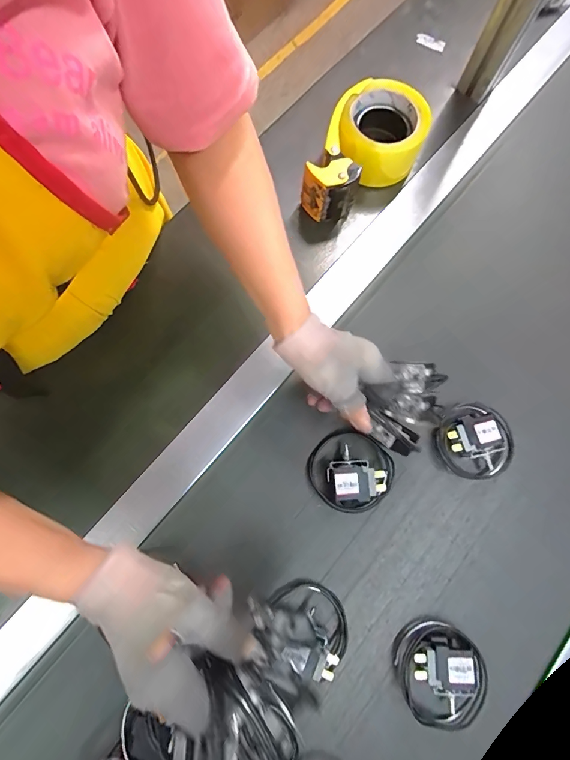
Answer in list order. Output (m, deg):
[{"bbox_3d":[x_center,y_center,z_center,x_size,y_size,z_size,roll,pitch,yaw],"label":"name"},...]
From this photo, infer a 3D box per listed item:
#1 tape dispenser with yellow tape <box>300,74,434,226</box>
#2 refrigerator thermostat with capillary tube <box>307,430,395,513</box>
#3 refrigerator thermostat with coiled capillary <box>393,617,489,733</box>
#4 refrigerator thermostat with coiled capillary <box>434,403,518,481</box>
[{"bbox_3d":[0.098,-0.265,0.456,0.103,0.063,0.162,26,77,4],"label":"tape dispenser with yellow tape"},{"bbox_3d":[0.070,0.097,0.408,0.081,0.032,0.083,0,77,-2],"label":"refrigerator thermostat with capillary tube"},{"bbox_3d":[0.150,0.282,0.364,0.079,0.027,0.084,-25,79,-8],"label":"refrigerator thermostat with coiled capillary"},{"bbox_3d":[0.208,0.067,0.418,0.079,0.030,0.078,0,77,-2],"label":"refrigerator thermostat with coiled capillary"}]

